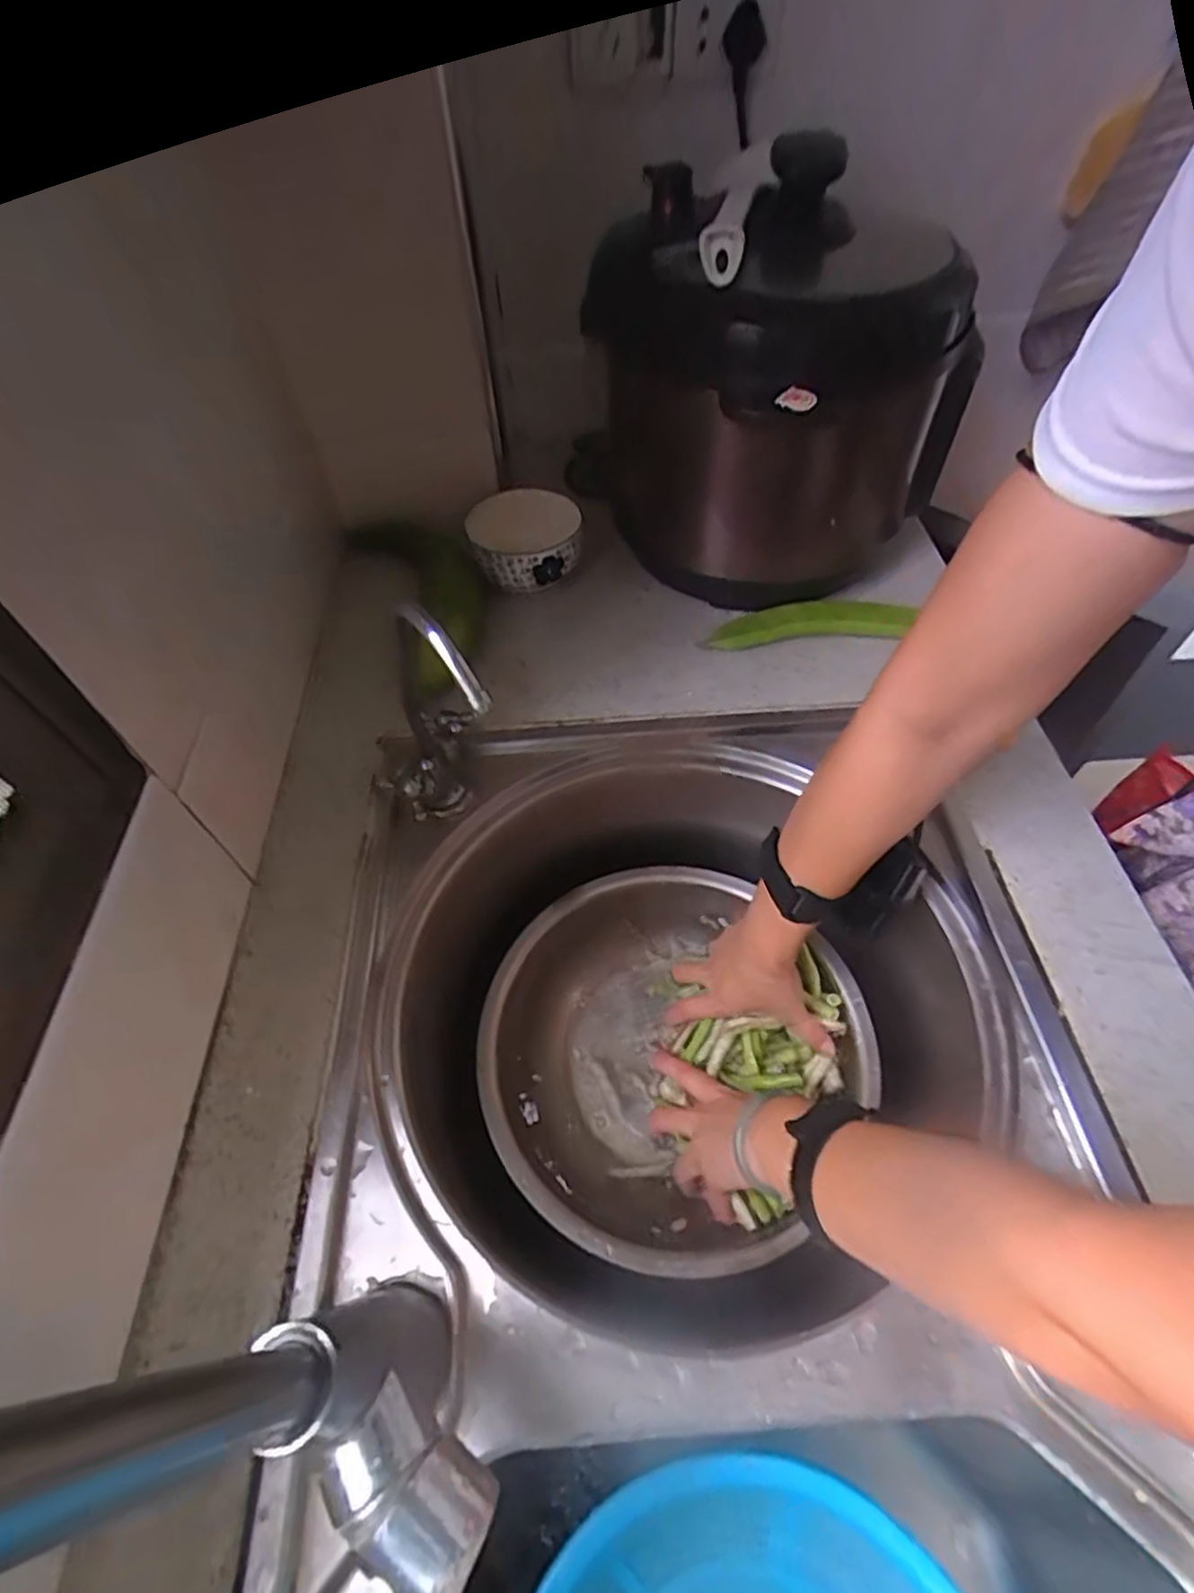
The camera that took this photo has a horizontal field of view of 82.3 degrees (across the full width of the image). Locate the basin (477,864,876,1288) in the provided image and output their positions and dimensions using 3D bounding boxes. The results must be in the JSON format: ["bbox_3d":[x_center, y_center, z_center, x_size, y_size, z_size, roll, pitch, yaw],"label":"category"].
[{"bbox_3d":[0.049,0.202,0.550,0.269,0.072,0.290,-1,54,1],"label":"basin"}]

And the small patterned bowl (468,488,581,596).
[{"bbox_3d":[-0.064,-0.232,0.631,0.103,0.056,0.095,-1,54,1],"label":"small patterned bowl"}]

